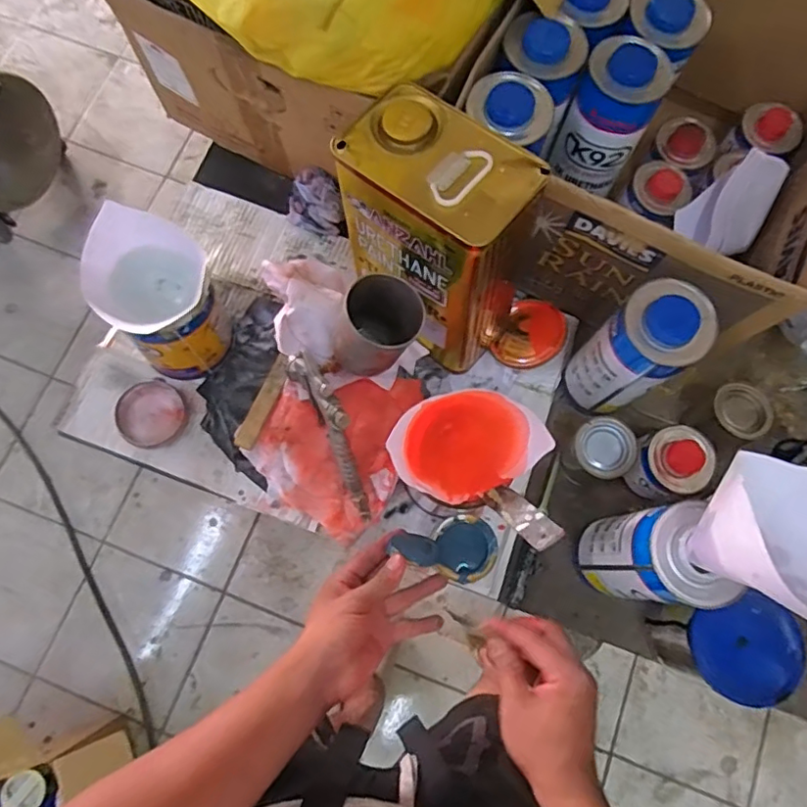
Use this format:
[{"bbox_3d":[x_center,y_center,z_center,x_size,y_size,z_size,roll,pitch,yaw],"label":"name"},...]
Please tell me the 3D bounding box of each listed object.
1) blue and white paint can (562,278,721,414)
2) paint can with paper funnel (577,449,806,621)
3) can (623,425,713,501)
[{"bbox_3d":[0.234,-0.050,0.590,0.070,0.184,0.077,0,76,-1],"label":"blue and white paint can"},{"bbox_3d":[0.253,0.114,0.495,0.114,0.253,0.111,-1,76,-2],"label":"paint can with paper funnel"},{"bbox_3d":[0.287,0.066,0.625,0.064,0.073,0.068,0,76,-1],"label":"can"}]

